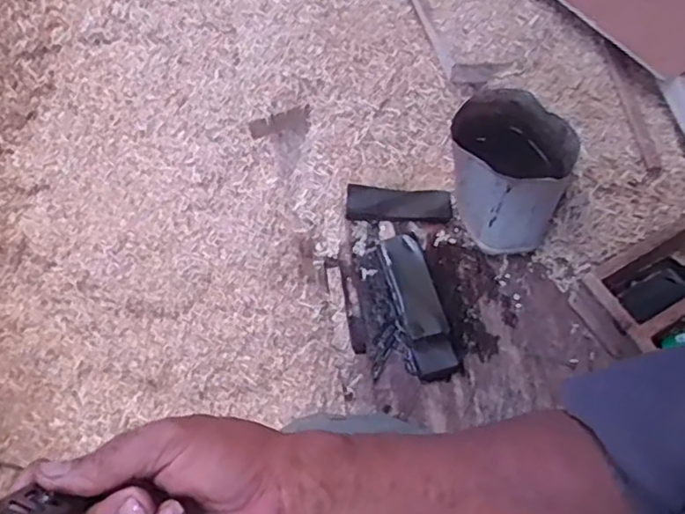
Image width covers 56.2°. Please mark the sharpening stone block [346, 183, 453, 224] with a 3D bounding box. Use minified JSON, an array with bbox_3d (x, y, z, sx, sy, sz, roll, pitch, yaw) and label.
[{"bbox_3d":[0.085,-0.080,0.958,0.155,0.025,0.055,6,58,4],"label":"sharpening stone block"}]

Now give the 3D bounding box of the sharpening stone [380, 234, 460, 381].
[{"bbox_3d":[0.100,0.059,0.861,0.053,0.054,0.200,-13,59,-8],"label":"sharpening stone"}]

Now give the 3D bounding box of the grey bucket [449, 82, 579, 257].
[{"bbox_3d":[0.232,-0.121,0.901,0.155,0.143,0.178,0,58,0],"label":"grey bucket"}]

